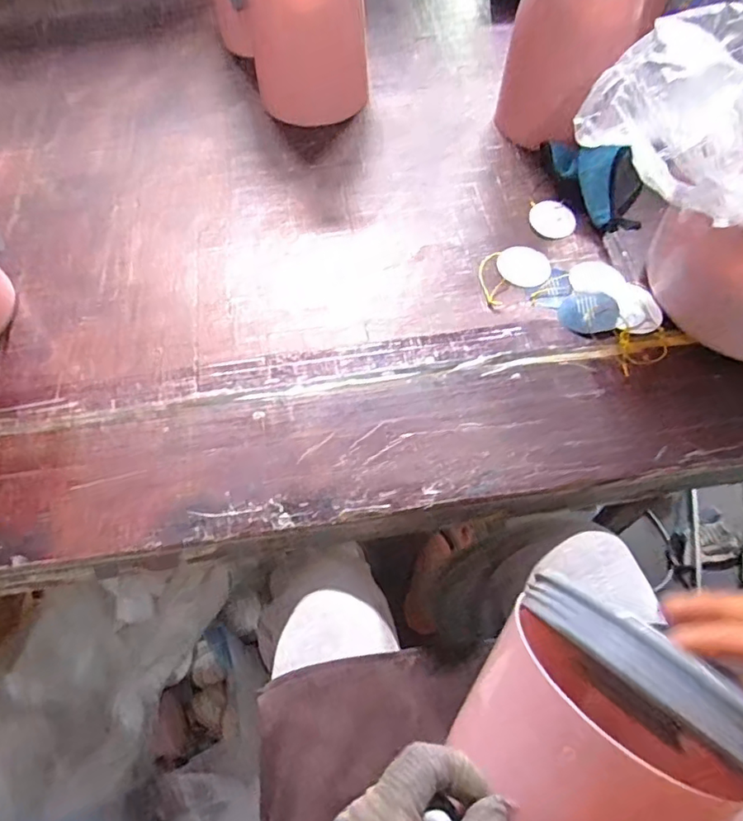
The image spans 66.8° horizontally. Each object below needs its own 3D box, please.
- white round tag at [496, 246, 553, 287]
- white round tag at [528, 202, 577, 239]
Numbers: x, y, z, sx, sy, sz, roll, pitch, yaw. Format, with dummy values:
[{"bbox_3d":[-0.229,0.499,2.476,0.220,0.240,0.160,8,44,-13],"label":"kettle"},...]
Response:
[{"bbox_3d":[0.156,-0.148,0.575,0.054,0.005,0.048,25,63,15],"label":"white round tag"},{"bbox_3d":[0.196,-0.207,0.610,0.049,0.004,0.050,-1,60,1],"label":"white round tag"}]

